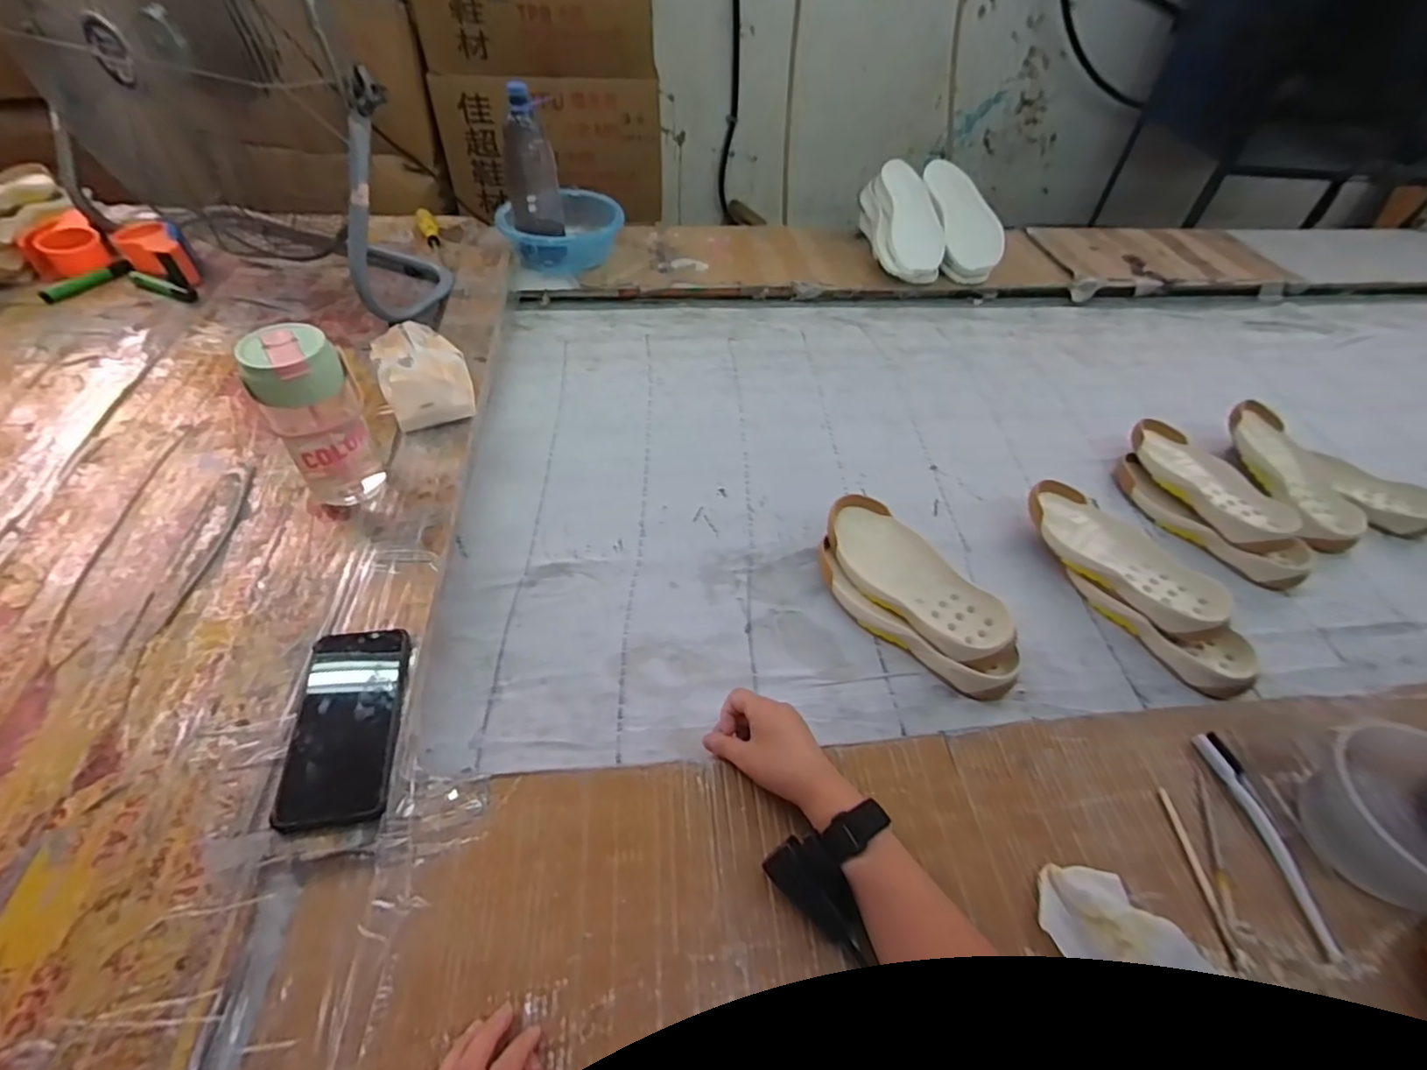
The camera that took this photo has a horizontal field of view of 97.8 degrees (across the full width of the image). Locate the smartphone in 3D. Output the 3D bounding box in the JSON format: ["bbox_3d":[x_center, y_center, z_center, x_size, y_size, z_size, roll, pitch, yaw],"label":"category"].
[{"bbox_3d":[-0.305,0.154,0.519,0.078,0.011,0.166,-3,52,-13],"label":"smartphone"}]

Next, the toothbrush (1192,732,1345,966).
[{"bbox_3d":[0.461,0.249,0.515,0.031,0.006,0.170,-2,50,-8],"label":"toothbrush"}]

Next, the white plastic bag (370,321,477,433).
[{"bbox_3d":[-0.366,-0.212,0.782,0.101,0.070,0.149,-20,53,-20],"label":"white plastic bag"}]

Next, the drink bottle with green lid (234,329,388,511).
[{"bbox_3d":[-0.408,-0.114,0.656,0.079,0.191,0.084,-21,55,-22],"label":"drink bottle with green lid"}]

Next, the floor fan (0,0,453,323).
[{"bbox_3d":[-0.672,-0.618,0.828,0.565,0.507,0.207,19,50,13],"label":"floor fan"}]

